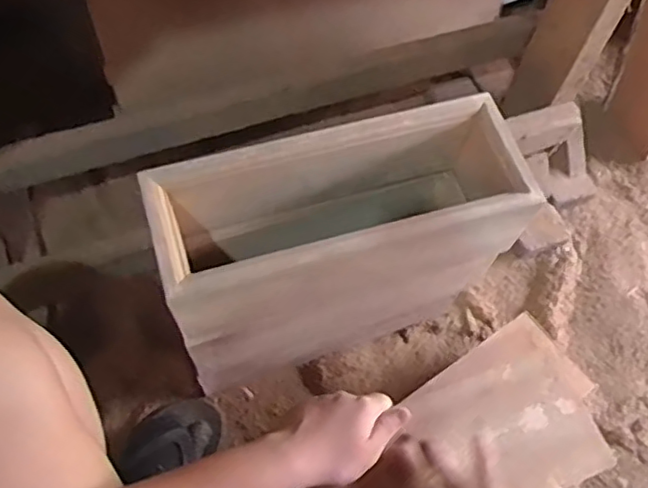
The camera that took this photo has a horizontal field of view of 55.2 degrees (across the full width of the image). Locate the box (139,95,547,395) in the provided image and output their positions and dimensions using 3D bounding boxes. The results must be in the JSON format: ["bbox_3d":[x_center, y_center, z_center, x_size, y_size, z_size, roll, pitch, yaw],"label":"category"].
[{"bbox_3d":[0.017,0.022,0.795,0.397,0.347,0.158,-14,61,-9],"label":"box"}]

